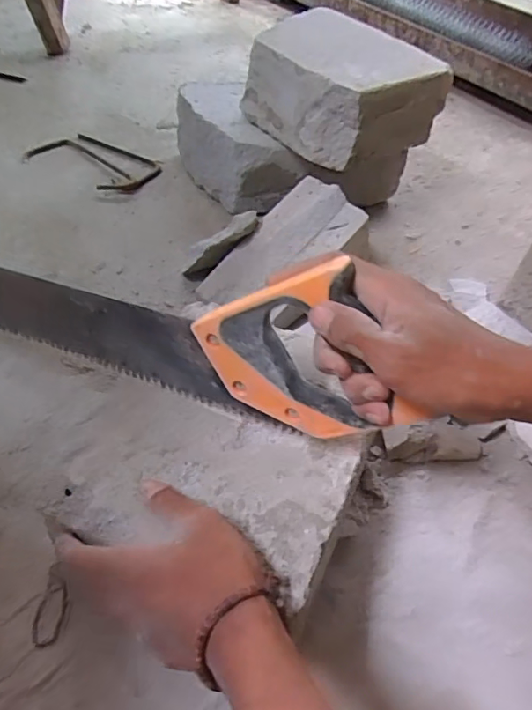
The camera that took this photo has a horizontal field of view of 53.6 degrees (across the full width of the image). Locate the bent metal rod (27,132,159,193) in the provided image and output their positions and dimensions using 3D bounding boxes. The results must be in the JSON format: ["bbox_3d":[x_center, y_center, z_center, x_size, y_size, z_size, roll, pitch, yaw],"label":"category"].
[{"bbox_3d":[-0.264,-0.300,0.819,0.192,0.010,0.107,27,52,17],"label":"bent metal rod"}]

